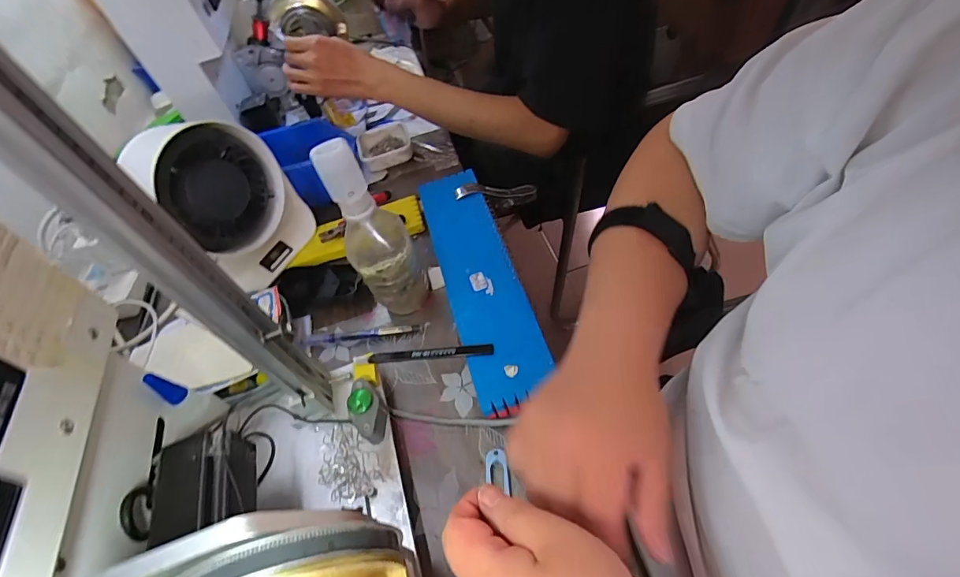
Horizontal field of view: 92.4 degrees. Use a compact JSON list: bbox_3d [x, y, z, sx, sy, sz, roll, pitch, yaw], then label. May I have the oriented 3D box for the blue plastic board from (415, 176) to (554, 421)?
[{"bbox_3d":[-0.004,-0.021,0.527,0.081,0.010,0.331,-19,53,0],"label":"blue plastic board"}]

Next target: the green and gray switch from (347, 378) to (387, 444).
[{"bbox_3d":[-0.105,0.112,0.432,0.028,0.037,0.059,-24,51,-6],"label":"green and gray switch"}]

